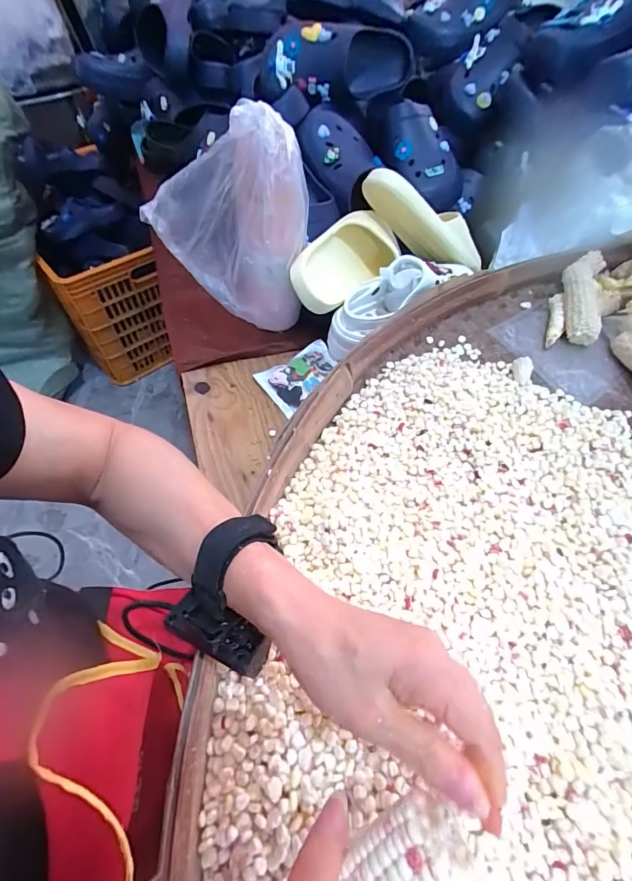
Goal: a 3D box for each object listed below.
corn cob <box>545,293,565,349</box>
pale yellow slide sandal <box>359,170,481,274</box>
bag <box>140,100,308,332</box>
[{"bbox_3d":[0.328,-0.165,0.549,0.017,0.019,0.086,14,70,10],"label":"corn cob"},{"bbox_3d":[0.162,-0.320,0.601,0.222,0.080,0.068,22,49,-29],"label":"pale yellow slide sandal"},{"bbox_3d":[-0.103,-0.242,0.499,0.179,0.256,0.055,-3,55,-2],"label":"bag"}]

